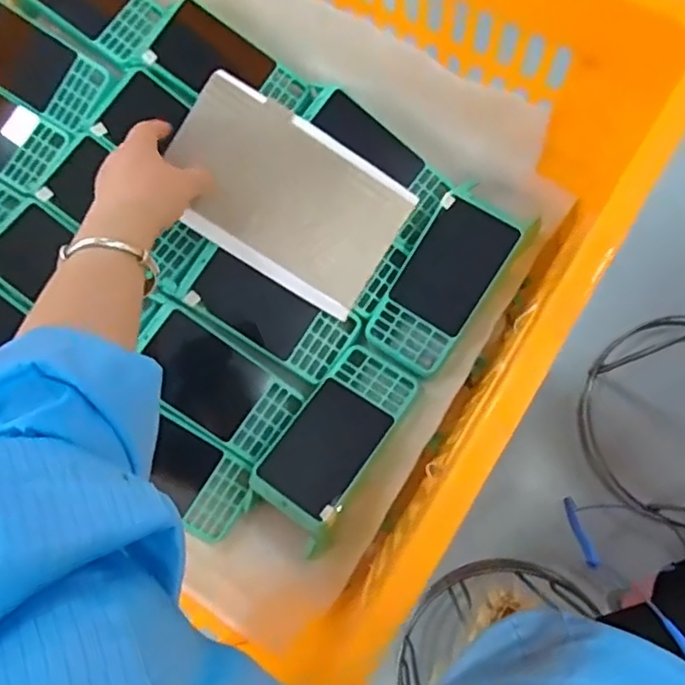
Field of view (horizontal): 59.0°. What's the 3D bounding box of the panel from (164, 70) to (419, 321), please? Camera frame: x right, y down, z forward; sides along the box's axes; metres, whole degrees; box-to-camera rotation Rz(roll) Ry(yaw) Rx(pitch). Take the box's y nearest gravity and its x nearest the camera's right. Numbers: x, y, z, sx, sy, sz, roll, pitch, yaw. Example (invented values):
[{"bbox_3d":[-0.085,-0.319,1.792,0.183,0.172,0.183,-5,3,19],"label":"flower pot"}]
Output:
[{"bbox_3d":[-0.050,-0.123,0.512,0.196,0.012,0.125,31,94,-8],"label":"panel"}]

